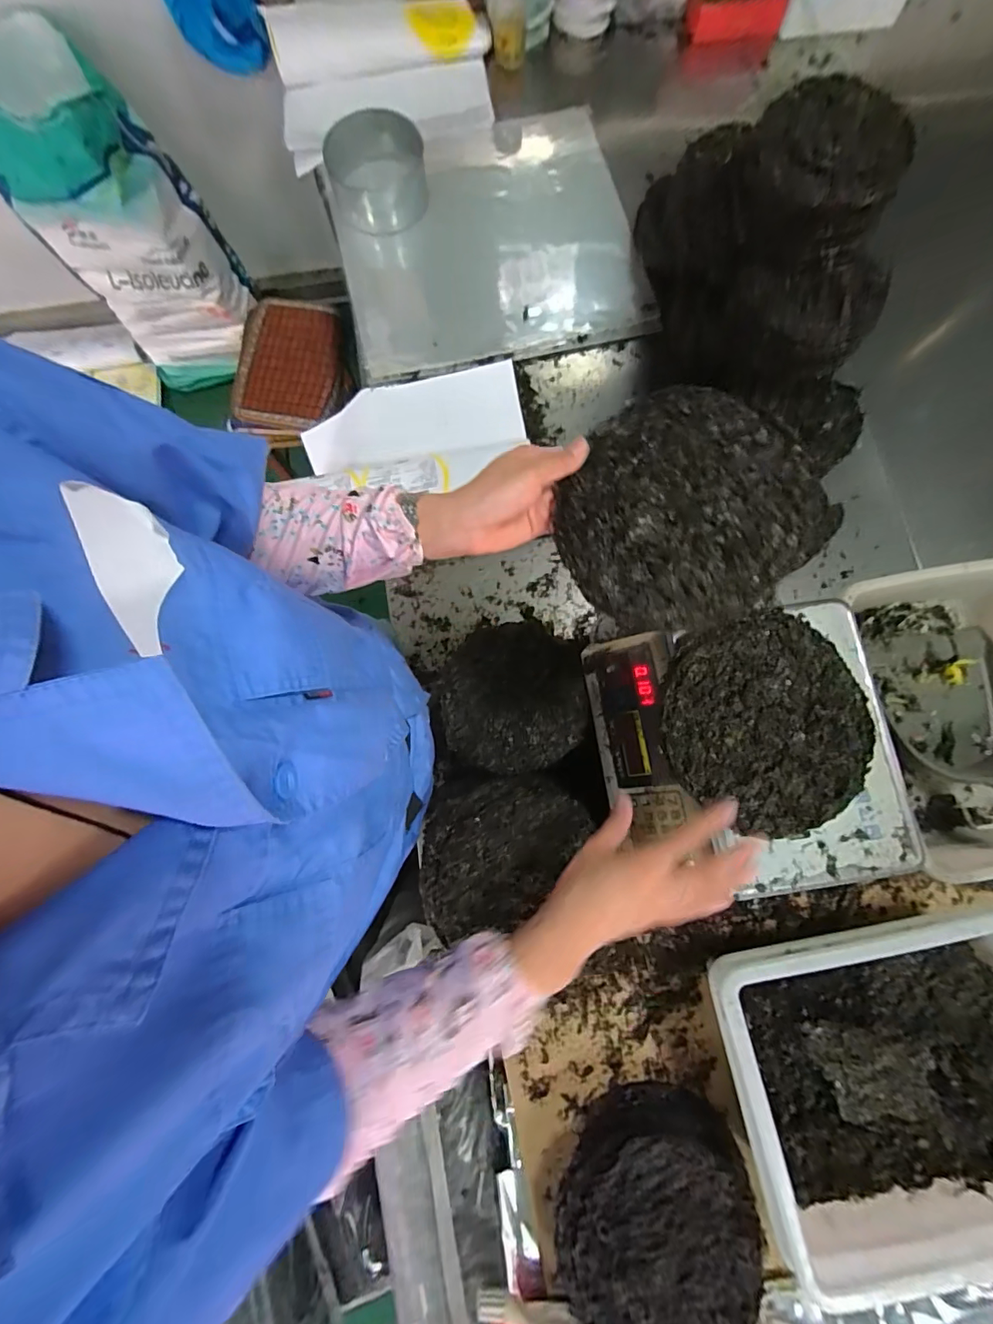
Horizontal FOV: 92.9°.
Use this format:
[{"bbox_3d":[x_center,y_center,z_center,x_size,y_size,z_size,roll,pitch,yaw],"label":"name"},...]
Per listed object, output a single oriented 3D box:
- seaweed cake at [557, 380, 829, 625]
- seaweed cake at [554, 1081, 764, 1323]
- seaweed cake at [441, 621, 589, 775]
[{"bbox_3d":[0.145,-0.123,0.383,0.185,0.010,0.186,-1,85,11],"label":"seaweed cake"},{"bbox_3d":[0.175,0.620,0.532,0.217,0.087,0.209,-3,79,-1],"label":"seaweed cake"},{"bbox_3d":[0.025,0.047,0.643,0.193,0.032,0.197,-5,79,-1],"label":"seaweed cake"}]

